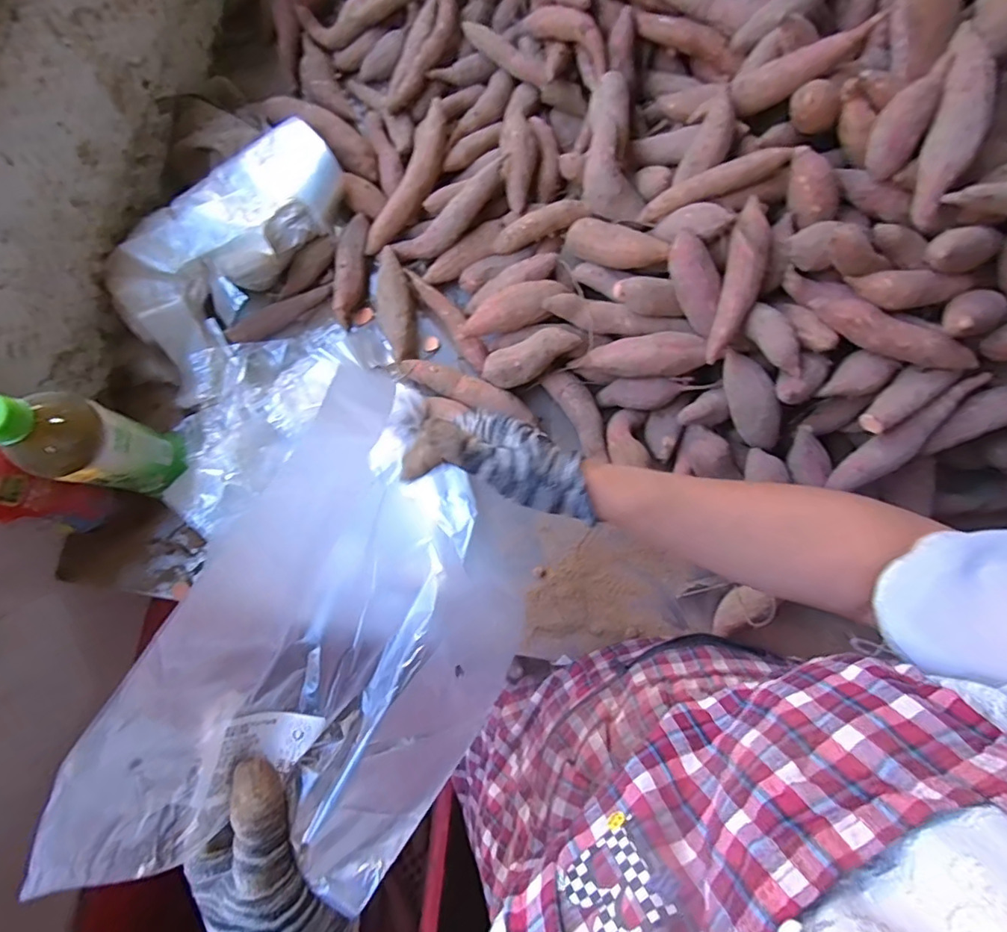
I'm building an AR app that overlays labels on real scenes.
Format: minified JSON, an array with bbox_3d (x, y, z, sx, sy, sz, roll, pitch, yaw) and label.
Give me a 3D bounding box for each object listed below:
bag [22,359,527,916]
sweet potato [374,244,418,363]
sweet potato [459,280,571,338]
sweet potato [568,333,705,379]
[{"bbox_3d":[-0.077,0.090,0.302,0.175,0.050,0.266,35,62,-18],"label":"bag"},{"bbox_3d":[-0.119,-0.174,0.580,0.040,0.032,0.123,-6,79,-2],"label":"sweet potato"},{"bbox_3d":[0.008,-0.160,0.544,0.115,0.033,0.039,-21,80,11],"label":"sweet potato"},{"bbox_3d":[0.127,-0.107,0.516,0.129,0.029,0.038,1,77,30],"label":"sweet potato"}]

